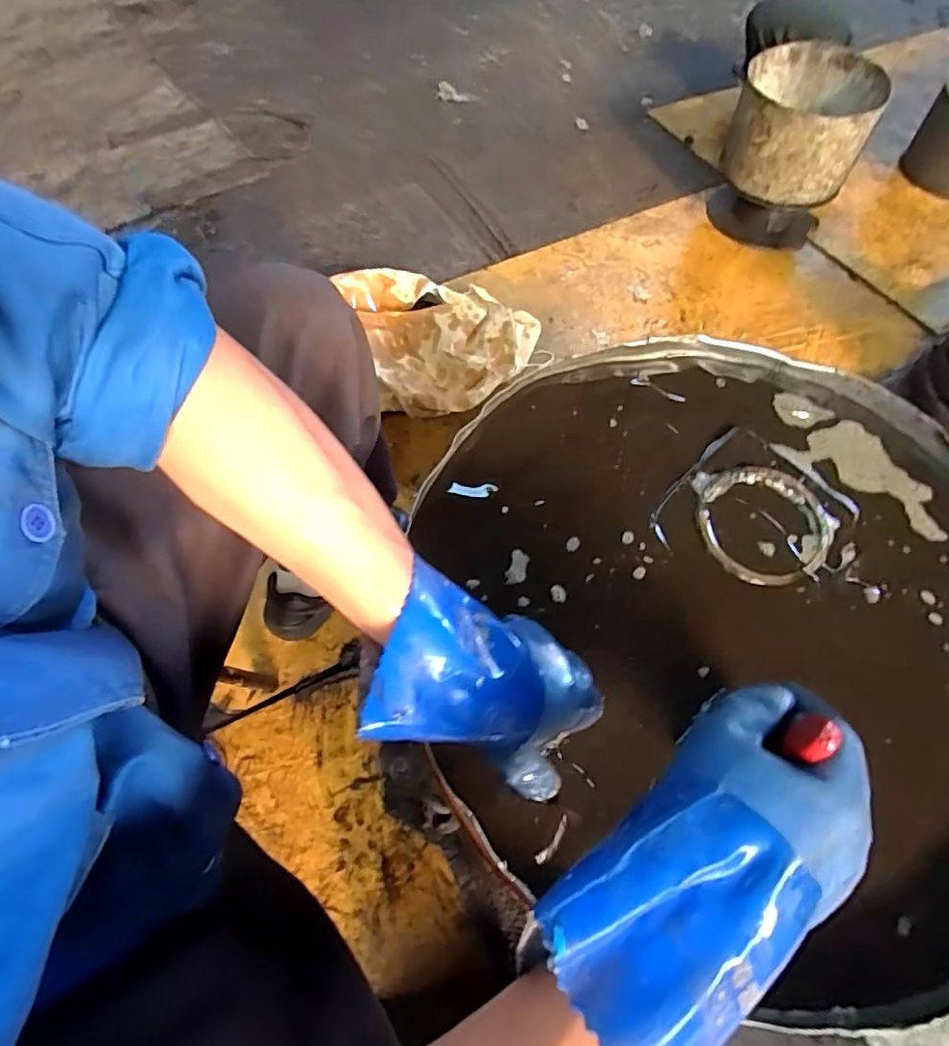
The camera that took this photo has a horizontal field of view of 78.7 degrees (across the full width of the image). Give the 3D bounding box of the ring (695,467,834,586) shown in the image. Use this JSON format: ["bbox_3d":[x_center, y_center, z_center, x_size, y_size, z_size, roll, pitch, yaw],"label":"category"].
[{"bbox_3d":[0.274,0.000,0.543,0.125,0.007,0.121,2,61,-3],"label":"ring"}]

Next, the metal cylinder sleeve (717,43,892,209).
[{"bbox_3d":[0.720,-0.882,1.293,0.281,0.184,0.317,29,64,14],"label":"metal cylinder sleeve"}]

